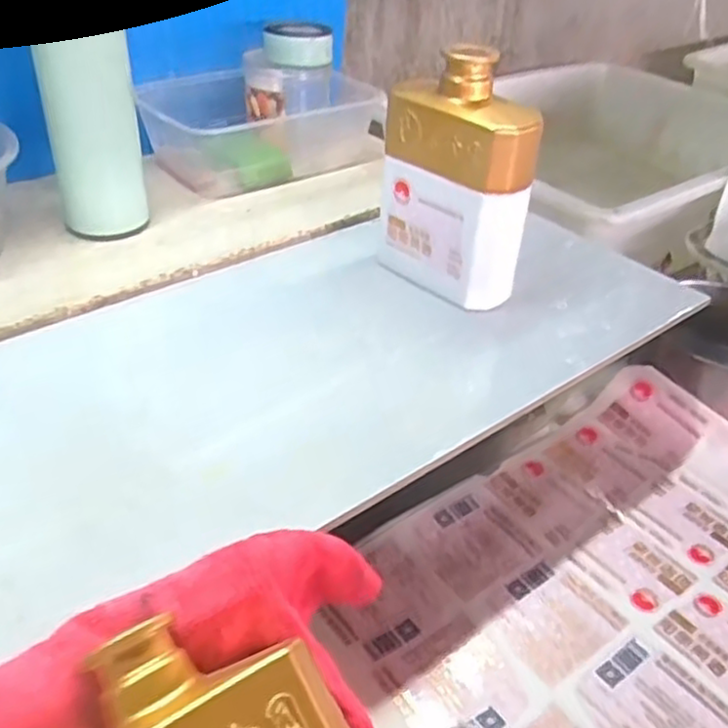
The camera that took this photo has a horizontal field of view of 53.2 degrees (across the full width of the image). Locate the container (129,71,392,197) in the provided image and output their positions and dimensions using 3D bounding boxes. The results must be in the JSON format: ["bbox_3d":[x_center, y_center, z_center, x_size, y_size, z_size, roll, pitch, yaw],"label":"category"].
[{"bbox_3d":[-0.094,-0.228,0.695,0.231,0.081,0.152,-9,42,-21],"label":"container"}]

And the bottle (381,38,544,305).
[{"bbox_3d":[0.064,-0.126,0.508,0.045,0.158,0.111,-28,51,-37],"label":"bottle"}]

